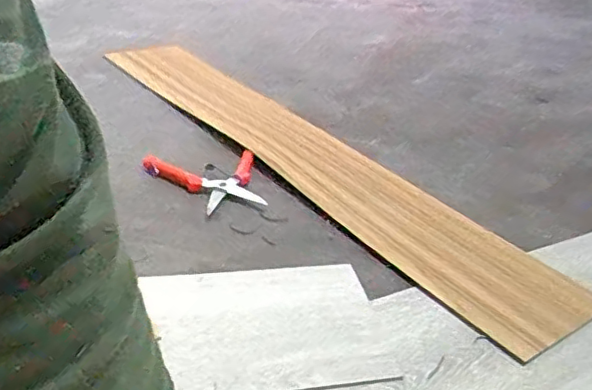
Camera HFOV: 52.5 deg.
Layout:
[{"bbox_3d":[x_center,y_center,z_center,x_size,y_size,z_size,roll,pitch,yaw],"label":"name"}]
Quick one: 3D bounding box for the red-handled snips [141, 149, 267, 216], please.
[{"bbox_3d":[-0.111,-0.020,0.719,0.133,0.017,0.122,-3,31,-15],"label":"red-handled snips"}]

